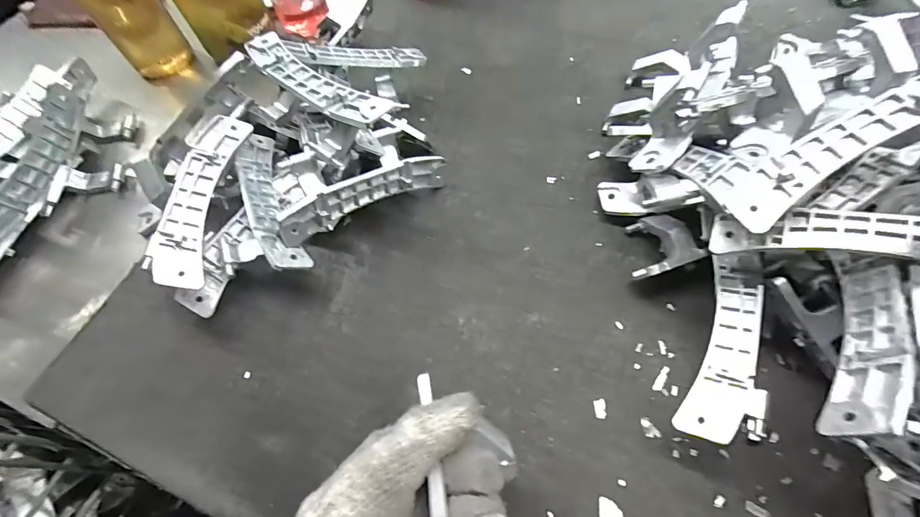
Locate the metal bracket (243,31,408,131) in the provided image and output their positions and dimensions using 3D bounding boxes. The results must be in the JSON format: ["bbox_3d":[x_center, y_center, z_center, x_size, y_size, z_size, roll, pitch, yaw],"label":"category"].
[{"bbox_3d":[-0.116,-0.140,0.313,0.157,0.011,0.043,34,68,19],"label":"metal bracket"}]

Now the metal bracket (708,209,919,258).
[{"bbox_3d":[0.218,-0.016,0.248,0.111,0.006,0.028,3,83,29],"label":"metal bracket"}]

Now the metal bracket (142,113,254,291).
[{"bbox_3d":[-0.202,-0.050,0.318,0.036,0.026,0.156,-2,61,1],"label":"metal bracket"}]

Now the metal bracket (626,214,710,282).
[{"bbox_3d":[0.156,-0.012,0.326,0.043,0.032,0.051,-12,61,-4],"label":"metal bracket"}]

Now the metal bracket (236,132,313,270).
[{"bbox_3d":[-0.158,-0.051,0.335,0.029,0.022,0.150,-23,63,-10],"label":"metal bracket"}]

